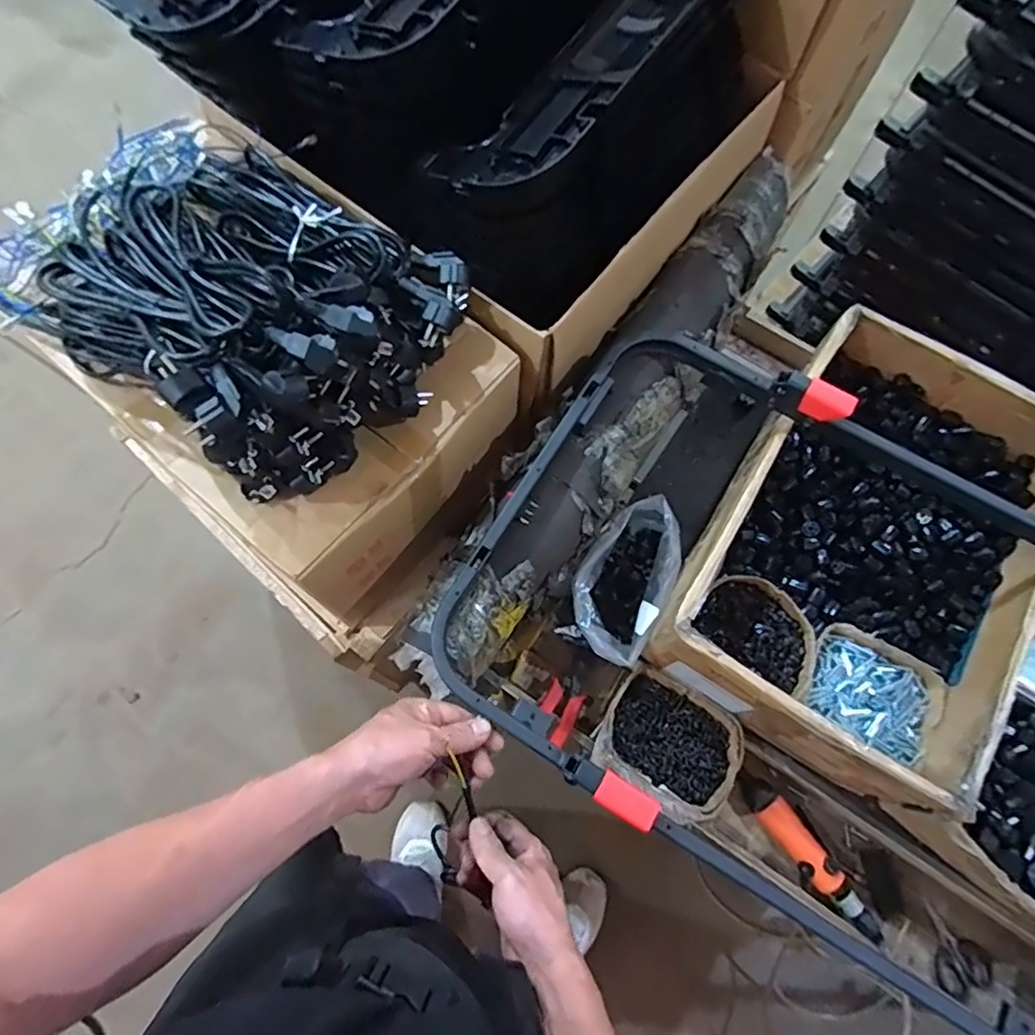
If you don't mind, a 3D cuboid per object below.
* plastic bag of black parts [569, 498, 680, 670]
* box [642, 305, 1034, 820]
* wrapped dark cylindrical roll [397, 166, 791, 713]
[{"bbox_3d":[0.141,0.079,0.800,0.111,0.100,0.214,26,72,7],"label":"plastic bag of black parts"},{"bbox_3d":[0.447,0.030,0.767,0.363,0.132,0.538,30,72,8],"label":"box"},{"bbox_3d":[0.150,-0.156,0.772,0.126,0.090,0.863,31,73,9],"label":"wrapped dark cylindrical roll"}]

